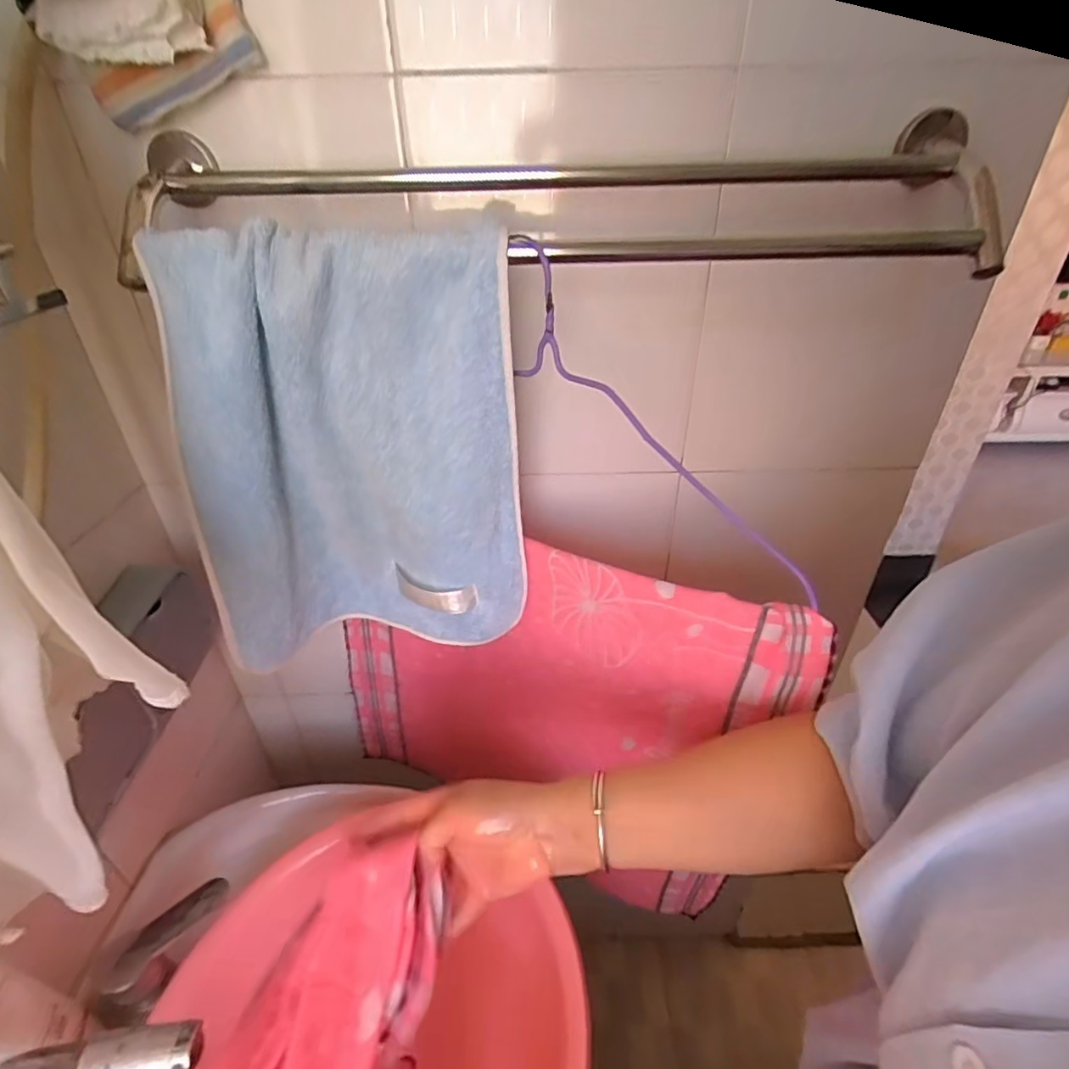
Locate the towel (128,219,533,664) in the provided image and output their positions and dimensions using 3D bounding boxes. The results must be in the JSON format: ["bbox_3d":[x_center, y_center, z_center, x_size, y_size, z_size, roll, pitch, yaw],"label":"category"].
[{"bbox_3d":[-0.136,-0.050,0.450,0.247,0.331,0.072,-6,34,-7],"label":"towel"}]

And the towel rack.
[{"bbox_3d":[0.032,-0.248,0.411,0.626,0.039,0.167,-4,63,-3],"label":"towel rack"}]

